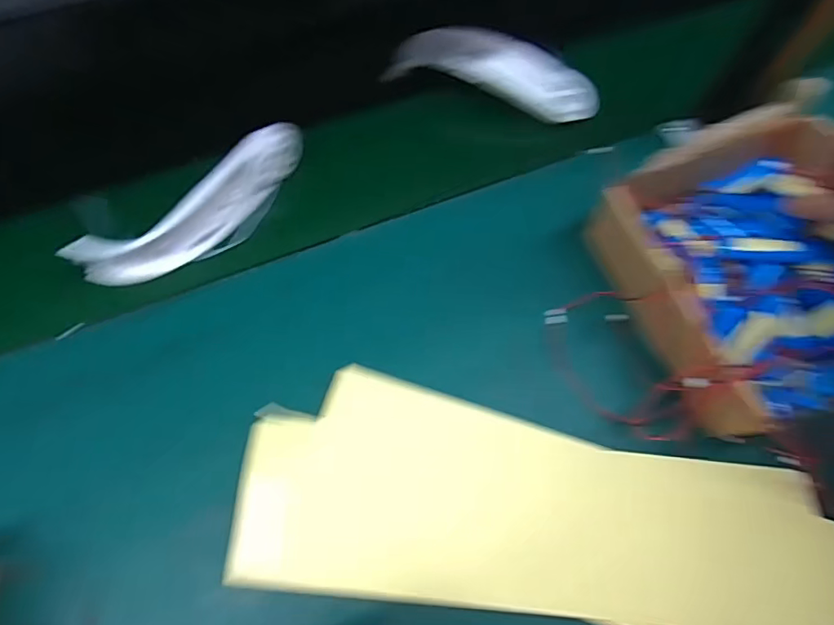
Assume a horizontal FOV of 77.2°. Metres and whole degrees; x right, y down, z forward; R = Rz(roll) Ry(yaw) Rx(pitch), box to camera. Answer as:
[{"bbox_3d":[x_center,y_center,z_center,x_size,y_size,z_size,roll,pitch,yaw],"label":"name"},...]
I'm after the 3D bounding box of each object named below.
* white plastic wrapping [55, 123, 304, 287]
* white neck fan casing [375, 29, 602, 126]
[{"bbox_3d":[-0.185,-0.086,0.452,0.210,0.056,0.047,-34,71,-15],"label":"white plastic wrapping"},{"bbox_3d":[0.078,-0.241,0.519,0.205,0.032,0.069,24,68,9],"label":"white neck fan casing"}]

